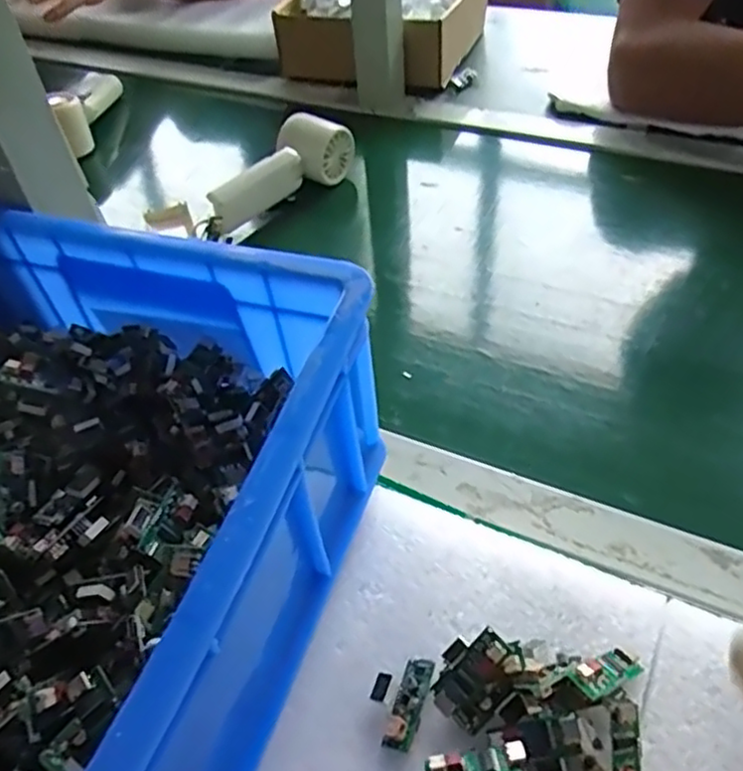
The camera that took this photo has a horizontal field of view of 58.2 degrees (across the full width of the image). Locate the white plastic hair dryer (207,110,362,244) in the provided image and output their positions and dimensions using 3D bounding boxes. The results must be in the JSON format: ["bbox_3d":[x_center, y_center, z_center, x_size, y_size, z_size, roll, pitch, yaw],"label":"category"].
[{"bbox_3d":[-0.091,-0.190,0.611,0.042,0.052,0.182,28,56,27],"label":"white plastic hair dryer"}]

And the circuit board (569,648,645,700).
[{"bbox_3d":[0.099,0.121,0.282,0.037,0.007,0.014,-1,39,-38],"label":"circuit board"}]

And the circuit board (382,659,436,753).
[{"bbox_3d":[0.017,0.138,0.290,0.013,0.007,0.038,14,51,18],"label":"circuit board"}]

